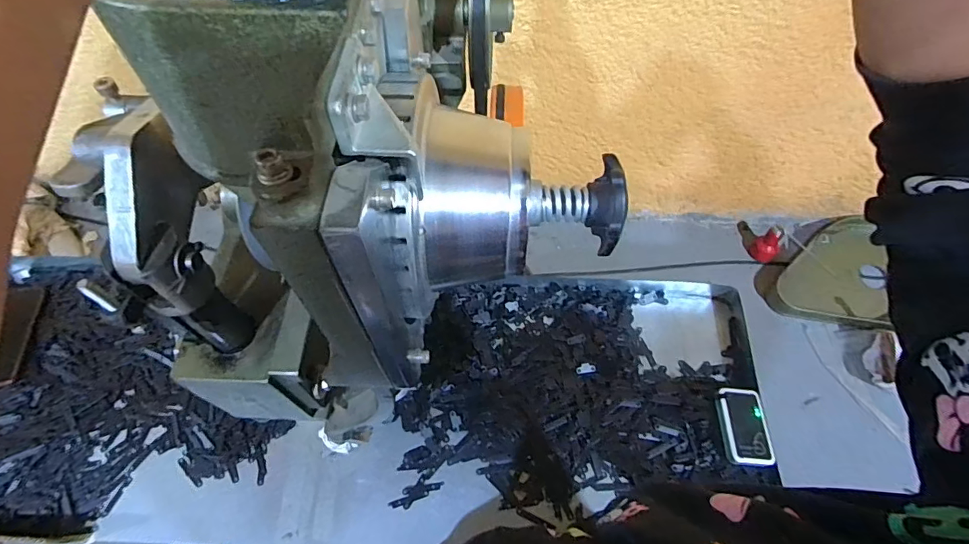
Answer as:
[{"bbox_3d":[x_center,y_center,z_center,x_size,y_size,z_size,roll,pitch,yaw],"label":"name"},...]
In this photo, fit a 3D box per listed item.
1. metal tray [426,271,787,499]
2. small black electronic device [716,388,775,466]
[{"bbox_3d":[0.158,0.147,0.729,0.474,0.029,0.315,0,60,0],"label":"metal tray"},{"bbox_3d":[0.351,0.207,0.656,0.061,0.017,0.101,4,60,3],"label":"small black electronic device"}]

